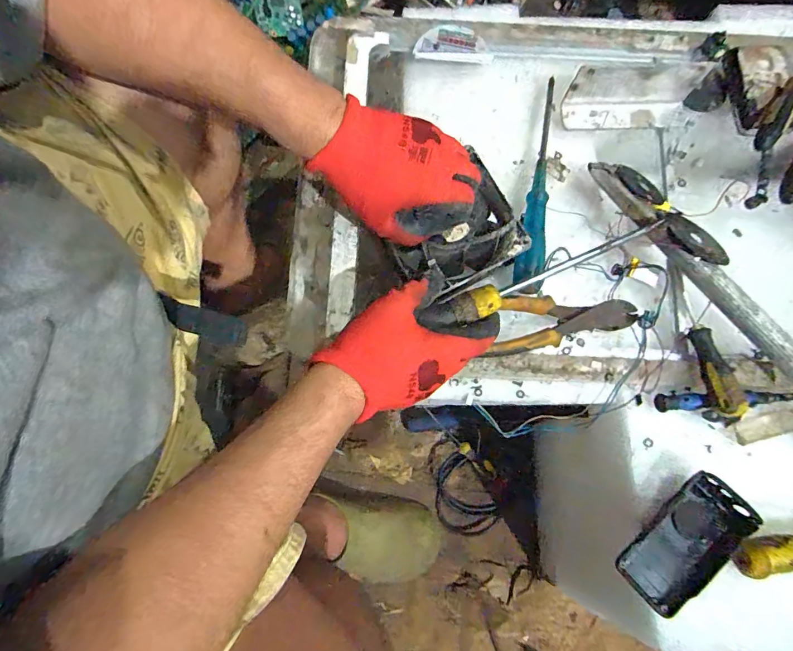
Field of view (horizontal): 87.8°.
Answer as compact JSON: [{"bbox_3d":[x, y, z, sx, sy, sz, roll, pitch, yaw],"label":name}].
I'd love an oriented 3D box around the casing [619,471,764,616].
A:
[{"bbox_3d":[0.251,0.190,0.364,0.118,0.032,0.061,-43,81,-8],"label":"casing"}]

